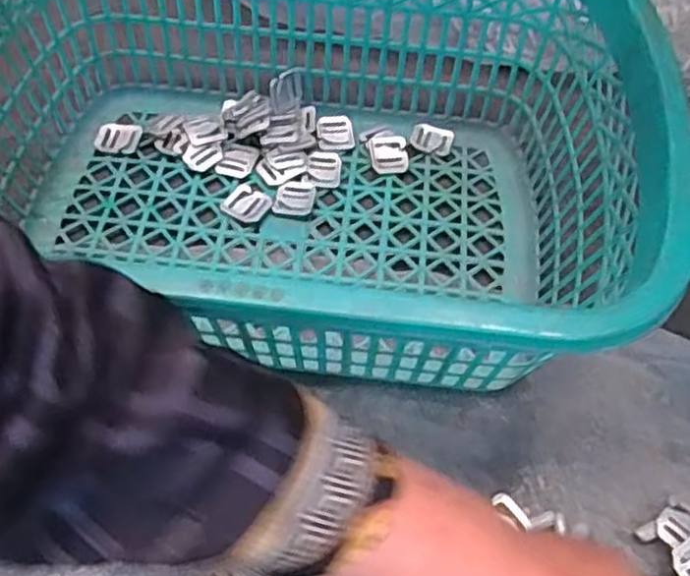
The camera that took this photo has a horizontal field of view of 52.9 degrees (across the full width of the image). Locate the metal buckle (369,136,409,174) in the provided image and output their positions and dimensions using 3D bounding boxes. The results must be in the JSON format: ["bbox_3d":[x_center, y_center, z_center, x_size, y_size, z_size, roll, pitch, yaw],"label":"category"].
[{"bbox_3d":[0.036,-0.109,0.564,0.030,0.008,0.035,-5,59,-6],"label":"metal buckle"}]

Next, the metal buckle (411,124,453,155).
[{"bbox_3d":[0.073,-0.125,0.579,0.033,0.005,0.025,13,58,5],"label":"metal buckle"}]

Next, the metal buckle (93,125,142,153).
[{"bbox_3d":[-0.186,-0.123,0.565,0.037,0.008,0.028,12,58,4],"label":"metal buckle"}]

